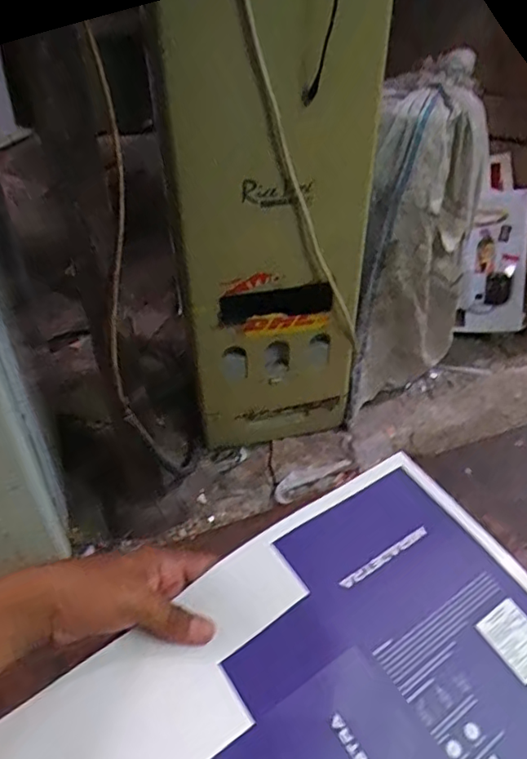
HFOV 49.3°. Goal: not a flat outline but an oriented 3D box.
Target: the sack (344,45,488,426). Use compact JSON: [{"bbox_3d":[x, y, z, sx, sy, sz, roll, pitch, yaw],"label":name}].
[{"bbox_3d":[0.247,-0.200,0.987,0.173,0.539,0.255,19,47,23],"label":"sack"}]

